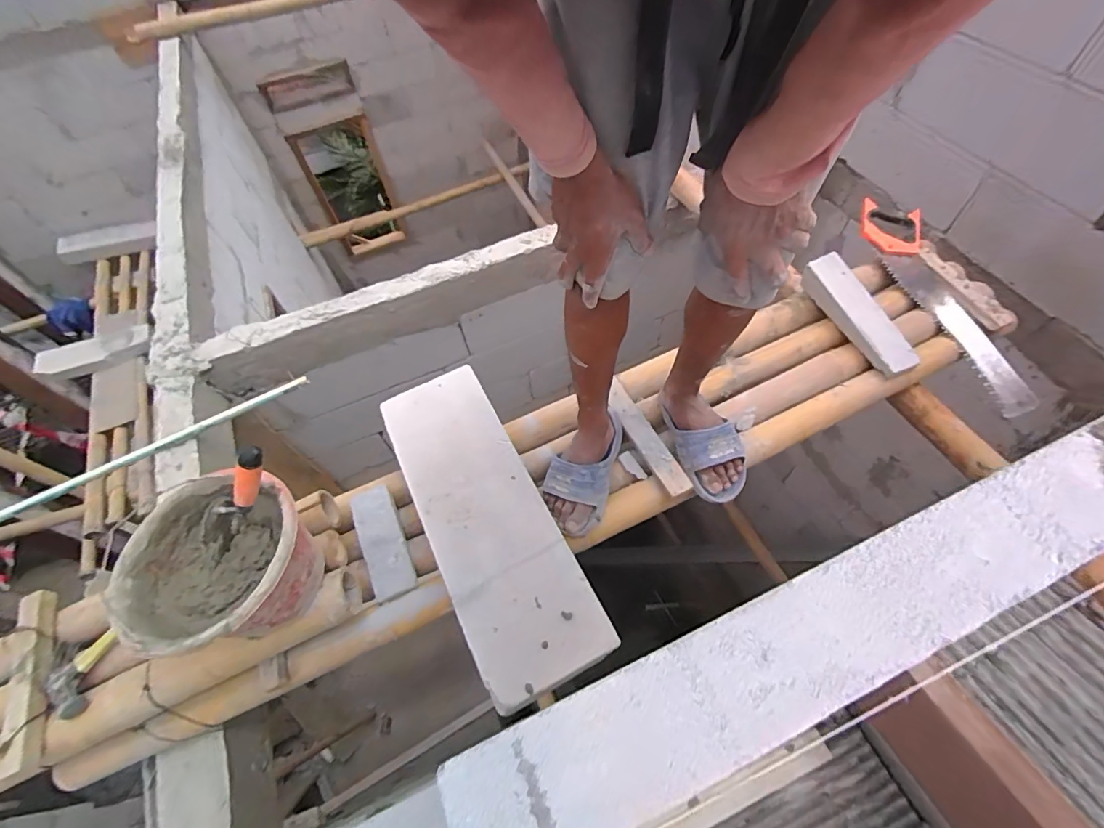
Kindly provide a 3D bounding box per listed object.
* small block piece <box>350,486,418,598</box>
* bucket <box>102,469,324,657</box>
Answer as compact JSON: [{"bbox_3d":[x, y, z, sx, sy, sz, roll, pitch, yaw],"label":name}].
[{"bbox_3d":[-0.308,0.227,0.872,0.074,0.031,0.195,-22,59,-9],"label":"small block piece"},{"bbox_3d":[-0.456,0.218,0.694,0.238,0.148,0.232,-2,58,3],"label":"bucket"}]

